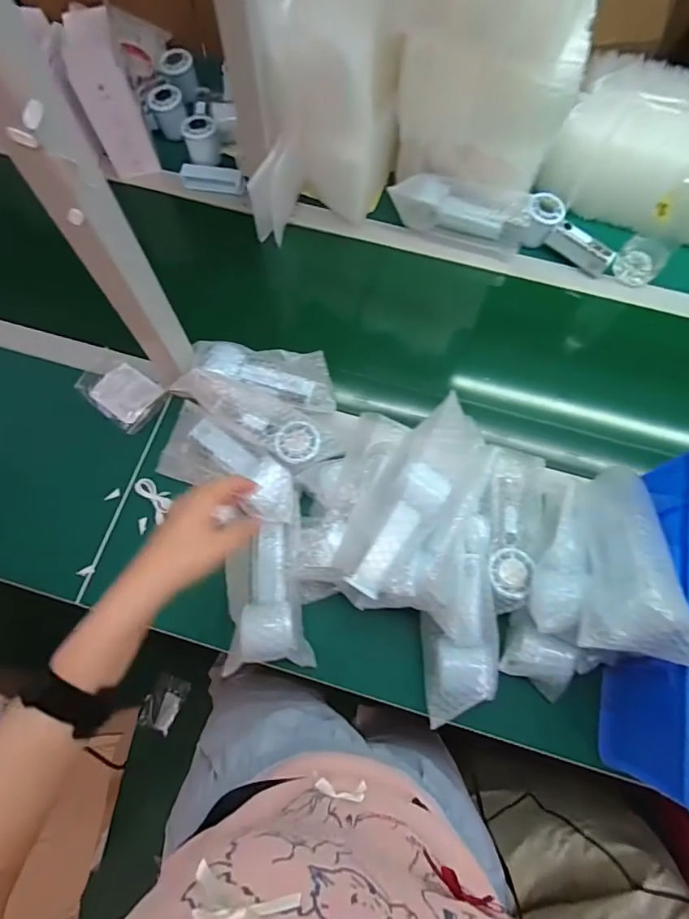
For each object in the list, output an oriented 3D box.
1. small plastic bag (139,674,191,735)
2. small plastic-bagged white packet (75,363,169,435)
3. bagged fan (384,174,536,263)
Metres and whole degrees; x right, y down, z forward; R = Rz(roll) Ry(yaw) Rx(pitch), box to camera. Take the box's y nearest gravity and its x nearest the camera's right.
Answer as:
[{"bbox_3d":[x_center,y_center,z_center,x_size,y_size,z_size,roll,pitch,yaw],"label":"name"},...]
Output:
[{"bbox_3d":[-0.467,0.626,1.231,0.088,0.024,0.124,24,74,7],"label":"small plastic bag"},{"bbox_3d":[-0.320,-0.098,0.678,0.130,0.031,0.079,36,76,11],"label":"small plastic-bagged white packet"},{"bbox_3d":[0.184,-0.382,0.753,0.223,0.069,0.069,11,73,4],"label":"bagged fan"}]

